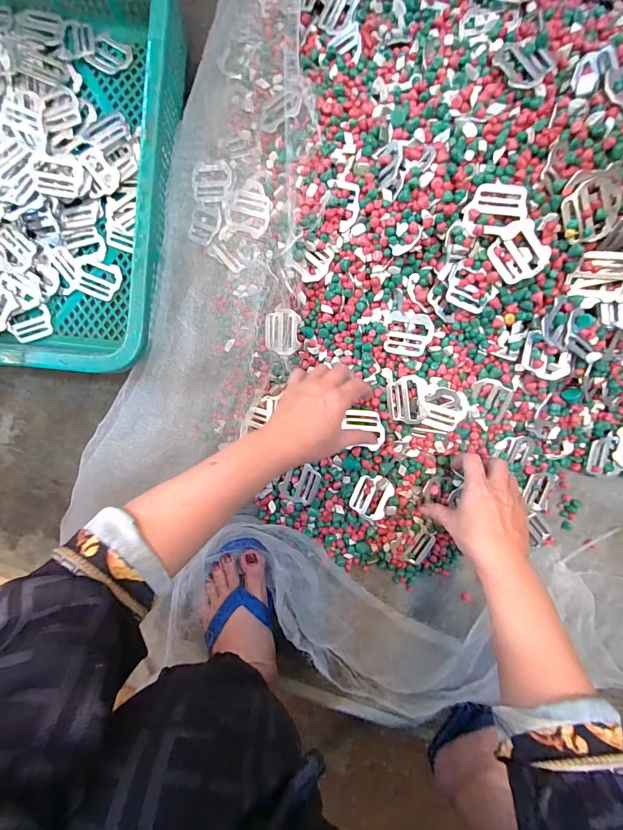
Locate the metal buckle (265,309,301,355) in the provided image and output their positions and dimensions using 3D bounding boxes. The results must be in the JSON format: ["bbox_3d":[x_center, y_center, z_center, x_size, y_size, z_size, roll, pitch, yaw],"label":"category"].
[{"bbox_3d":[-0.038,-0.106,0.452,0.046,0.007,0.054,9,106,19],"label":"metal buckle"}]

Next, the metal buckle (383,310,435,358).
[{"bbox_3d":[0.114,-0.095,0.416,0.056,0.007,0.050,12,106,22],"label":"metal buckle"}]

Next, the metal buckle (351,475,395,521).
[{"bbox_3d":[0.076,0.104,0.448,0.047,0.007,0.055,24,93,-6],"label":"metal buckle"}]

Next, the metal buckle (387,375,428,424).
[{"bbox_3d":[0.115,-0.018,0.425,0.045,0.006,0.056,-6,89,27],"label":"metal buckle"}]

